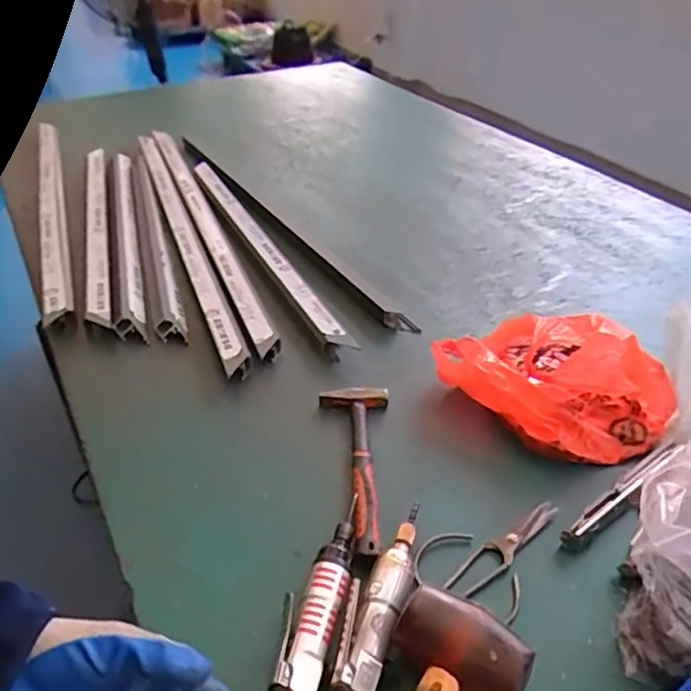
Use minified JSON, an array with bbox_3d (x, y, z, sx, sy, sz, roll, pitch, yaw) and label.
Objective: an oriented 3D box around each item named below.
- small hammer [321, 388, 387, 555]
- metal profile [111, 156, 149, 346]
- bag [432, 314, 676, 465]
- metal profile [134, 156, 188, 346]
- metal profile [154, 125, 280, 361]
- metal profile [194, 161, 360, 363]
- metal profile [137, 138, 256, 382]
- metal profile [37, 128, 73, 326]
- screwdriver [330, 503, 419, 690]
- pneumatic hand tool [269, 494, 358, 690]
[{"bbox_3d":[0.017,0.144,0.735,0.085,0.034,0.244,-1,38,-2],"label":"small hammer"},{"bbox_3d":[-0.429,-0.233,1.213,0.047,0.037,0.734,-10,39,-13],"label":"metal profile"},{"bbox_3d":[0.278,0.029,0.815,0.270,0.127,0.204,27,45,30],"label":"bag"},{"bbox_3d":[-0.358,-0.213,1.180,0.046,0.022,0.688,-11,39,-14],"label":"metal profile"},{"bbox_3d":[-0.285,-0.244,1.224,0.037,0.046,0.902,-14,40,-18],"label":"metal profile"},{"bbox_3d":[-0.168,-0.192,1.156,0.035,0.052,0.735,-16,41,-20],"label":"metal profile"},{"bbox_3d":[-0.315,-0.215,1.186,0.035,0.049,0.899,-14,40,-18],"label":"metal profile"},{"bbox_3d":[-0.595,-0.289,1.268,0.046,0.051,0.863,-13,40,-17],"label":"metal profile"},{"bbox_3d":[0.023,0.256,0.572,0.048,0.052,0.292,13,40,16],"label":"screwdriver"},{"bbox_3d":[-0.031,0.256,0.569,0.044,0.049,0.285,10,39,12],"label":"pneumatic hand tool"}]

